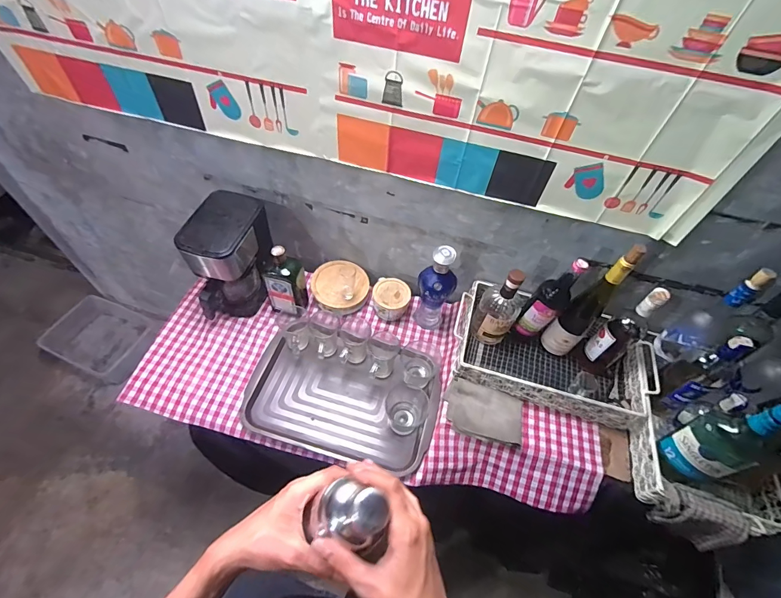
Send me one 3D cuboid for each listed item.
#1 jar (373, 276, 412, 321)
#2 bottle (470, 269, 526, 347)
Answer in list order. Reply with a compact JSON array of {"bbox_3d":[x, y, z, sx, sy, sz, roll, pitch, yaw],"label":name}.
[{"bbox_3d":[-0.001,0.004,0.996,0.099,0.082,0.100,3,54,-4],"label":"jar"},{"bbox_3d":[0.249,0.026,0.863,0.090,0.226,0.074,33,58,17],"label":"bottle"}]

